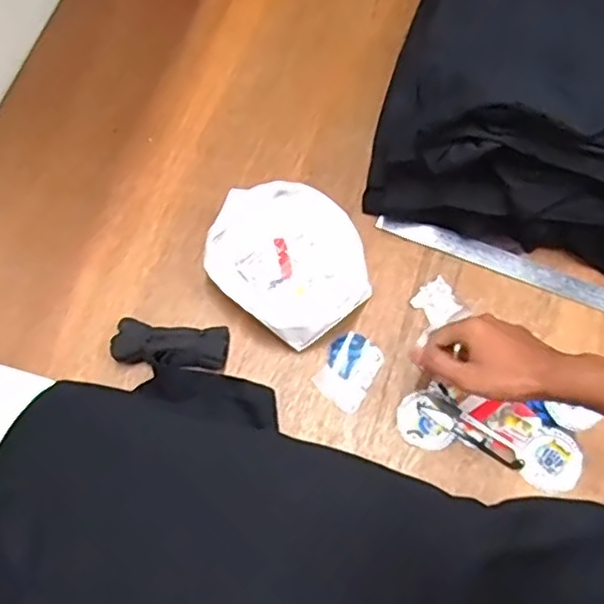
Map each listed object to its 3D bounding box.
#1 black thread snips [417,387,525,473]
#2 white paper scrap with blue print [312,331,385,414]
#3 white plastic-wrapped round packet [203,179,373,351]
[{"bbox_3d":[0.182,0.136,0.679,0.121,0.005,0.030,32,73,14],"label":"black thread snips"},{"bbox_3d":[0.052,0.075,0.708,0.059,0.007,0.084,28,72,12],"label":"white paper scrap with blue print"},{"bbox_3d":[-0.015,-0.052,0.739,0.188,0.046,0.163,41,75,16],"label":"white plastic-wrapped round packet"}]

